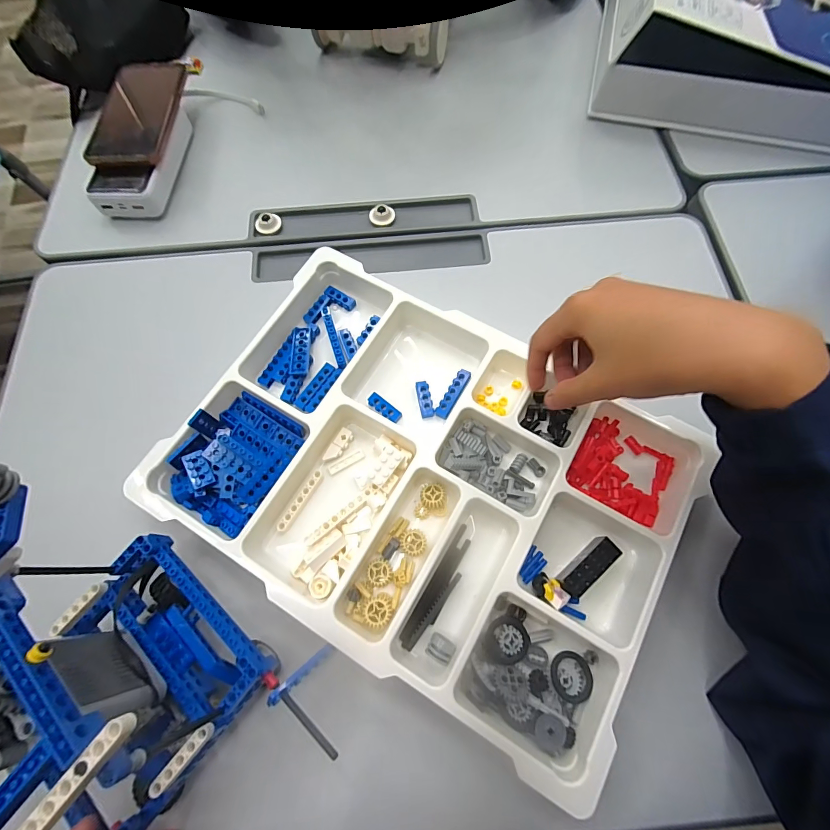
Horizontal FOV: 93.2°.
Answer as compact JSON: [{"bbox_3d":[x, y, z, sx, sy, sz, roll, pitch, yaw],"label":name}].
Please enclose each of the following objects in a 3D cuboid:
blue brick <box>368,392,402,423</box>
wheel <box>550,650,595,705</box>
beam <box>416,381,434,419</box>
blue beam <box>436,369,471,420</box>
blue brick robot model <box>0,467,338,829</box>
[{"bbox_3d":[-0.026,-0.006,0.344,0.032,0.006,0.013,38,72,13],"label":"blue brick"},{"bbox_3d":[0.110,0.182,0.271,0.030,0.006,0.029,1,68,-1],"label":"wheel"},{"bbox_3d":[0.009,-0.013,0.346,0.012,0.008,0.032,-10,69,-6],"label":"beam"},{"bbox_3d":[0.034,-0.018,0.342,0.012,0.009,0.047,29,70,10],"label":"blue beam"},{"bbox_3d":[-0.184,0.151,0.193,0.167,0.166,0.163,39,74,12],"label":"blue brick robot model"}]

